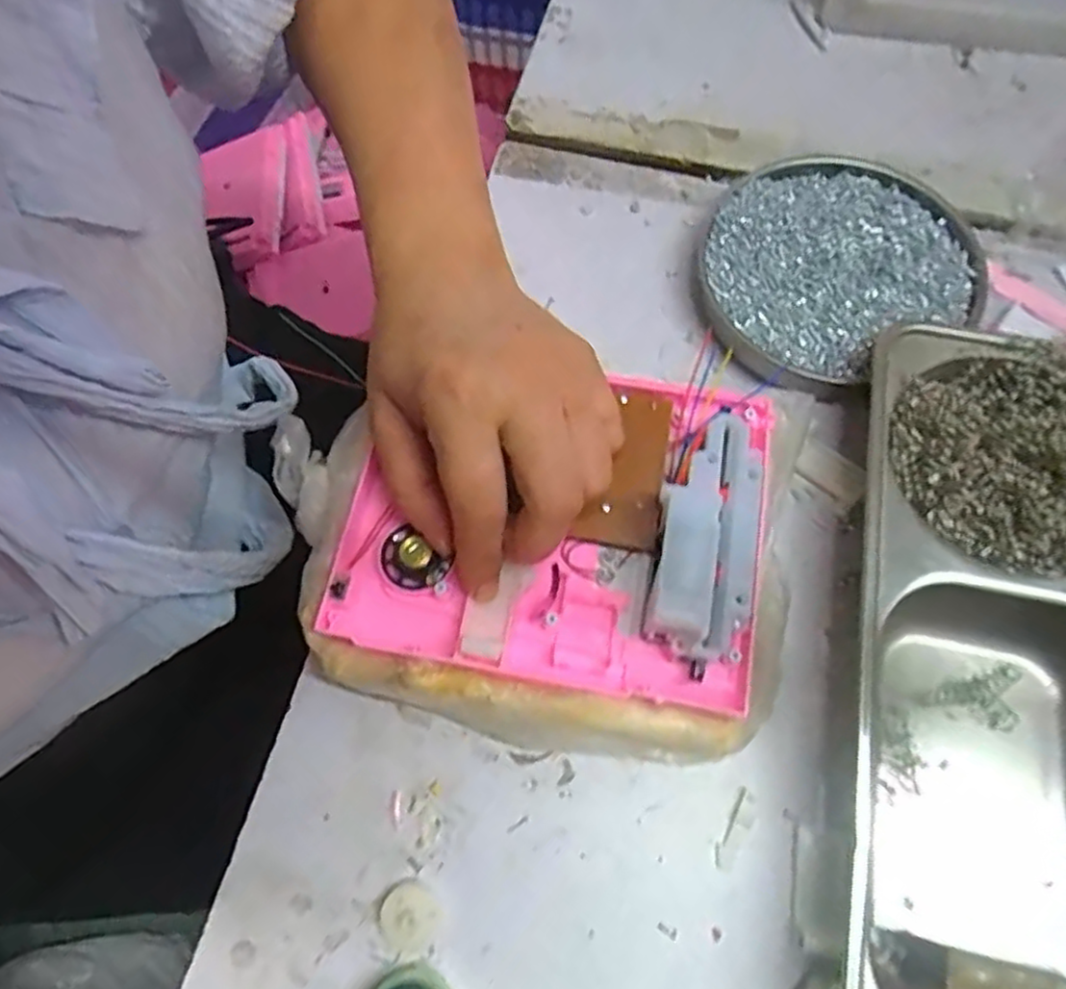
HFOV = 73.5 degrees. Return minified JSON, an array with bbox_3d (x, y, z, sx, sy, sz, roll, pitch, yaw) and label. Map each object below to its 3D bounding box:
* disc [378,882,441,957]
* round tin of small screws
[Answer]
[{"bbox_3d":[-0.046,0.158,0.265,0.022,0.007,0.022,0,67,1],"label":"disc"},{"bbox_3d":[0.147,-0.114,0.359,0.128,0.027,0.122,0,67,1],"label":"round tin of small screws"}]

